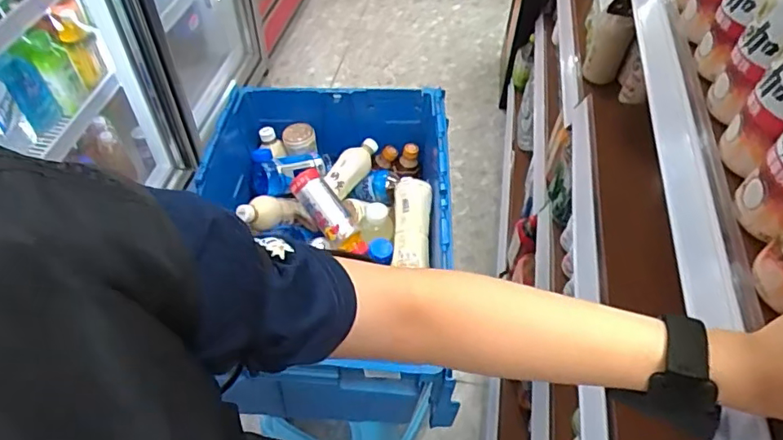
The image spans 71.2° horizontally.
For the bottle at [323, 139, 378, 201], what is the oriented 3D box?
[{"bbox_3d":[-0.078,-0.103,1.087,0.054,0.054,0.146,25,54,20],"label":"bottle"}]

